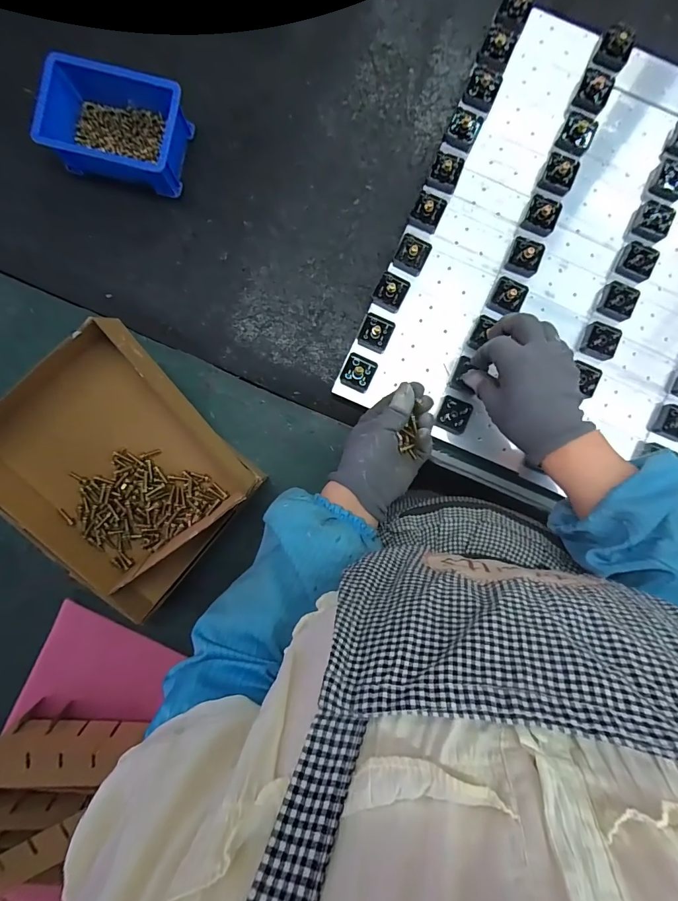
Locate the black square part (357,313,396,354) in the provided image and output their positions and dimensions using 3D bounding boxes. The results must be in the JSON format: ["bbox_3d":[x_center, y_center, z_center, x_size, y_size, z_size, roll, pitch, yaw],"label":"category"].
[{"bbox_3d":[0.043,-0.136,0.451,0.035,0.018,0.036,21,90,1],"label":"black square part"}]

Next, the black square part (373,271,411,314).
[{"bbox_3d":[0.061,-0.184,0.449,0.035,0.018,0.039,25,90,1],"label":"black square part"}]

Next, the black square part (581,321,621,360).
[{"bbox_3d":[0.305,-0.129,0.454,0.039,0.014,0.043,15,90,1],"label":"black square part"}]

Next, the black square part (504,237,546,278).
[{"bbox_3d":[0.214,-0.224,0.449,0.036,0.019,0.044,14,90,1],"label":"black square part"}]

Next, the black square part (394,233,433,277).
[{"bbox_3d":[0.085,-0.226,0.446,0.035,0.020,0.042,24,90,1],"label":"black square part"}]

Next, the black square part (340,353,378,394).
[{"bbox_3d":[0.024,-0.090,0.447,0.034,0.021,0.039,23,90,1],"label":"black square part"}]

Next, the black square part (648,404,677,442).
[{"bbox_3d":[0.391,-0.032,0.456,0.040,0.012,0.039,24,90,1],"label":"black square part"}]

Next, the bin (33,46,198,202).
[{"bbox_3d":[-0.250,-0.370,0.449,0.161,0.058,0.116,10,90,1],"label":"bin"}]

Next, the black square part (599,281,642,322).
[{"bbox_3d":[0.323,-0.173,0.451,0.035,0.016,0.039,22,90,1],"label":"black square part"}]

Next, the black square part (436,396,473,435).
[{"bbox_3d":[0.132,-0.041,0.445,0.036,0.007,0.037,24,94,-1],"label":"black square part"}]

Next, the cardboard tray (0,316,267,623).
[{"bbox_3d":[-0.236,0.033,0.416,0.236,0.058,0.254,-37,108,12],"label":"cardboard tray"}]

